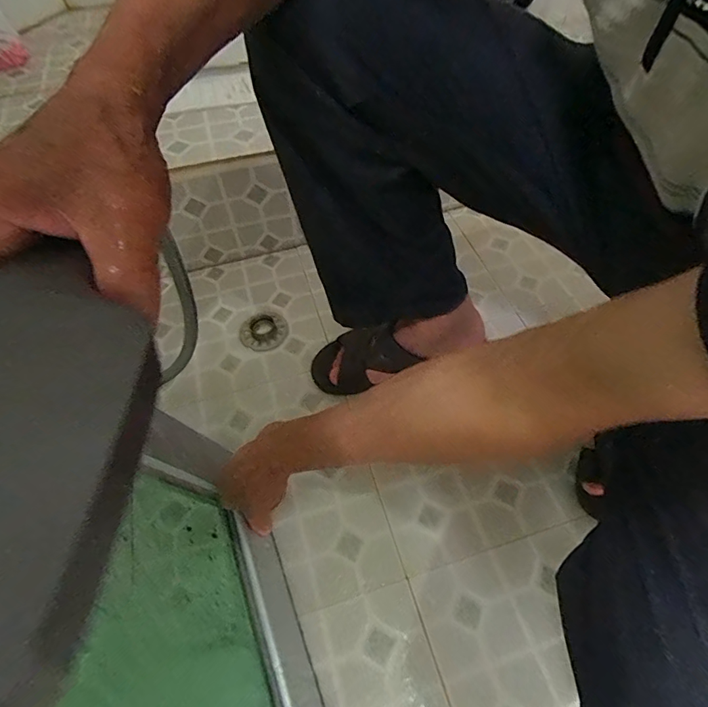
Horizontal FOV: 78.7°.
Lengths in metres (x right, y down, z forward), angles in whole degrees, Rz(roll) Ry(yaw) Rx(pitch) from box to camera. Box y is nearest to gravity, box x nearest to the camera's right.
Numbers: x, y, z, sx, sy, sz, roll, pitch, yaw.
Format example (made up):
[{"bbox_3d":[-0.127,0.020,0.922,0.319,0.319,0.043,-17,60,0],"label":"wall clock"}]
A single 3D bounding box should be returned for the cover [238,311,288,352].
[{"bbox_3d":[-0.143,-0.039,0.678,0.073,0.009,0.078,-15,56,-8],"label":"cover"}]

